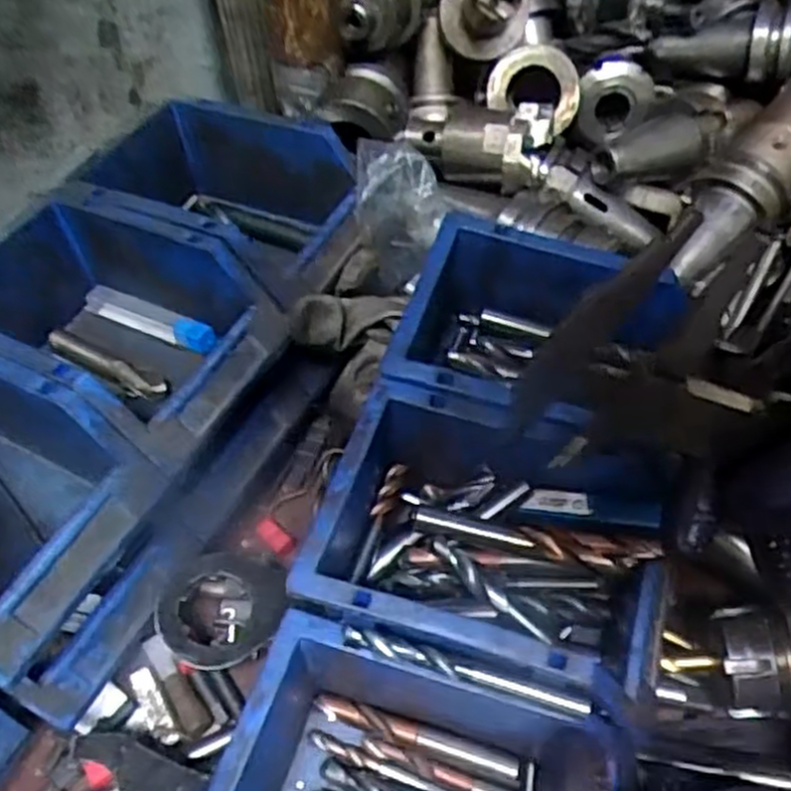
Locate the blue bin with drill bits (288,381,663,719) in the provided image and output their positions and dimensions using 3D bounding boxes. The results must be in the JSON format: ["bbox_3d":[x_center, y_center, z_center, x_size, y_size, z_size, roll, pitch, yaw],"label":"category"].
[{"bbox_3d":[0.043,0.066,0.339,0.148,0.066,0.111,13,54,10],"label":"blue bin with drill bits"}]

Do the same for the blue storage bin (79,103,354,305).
[{"bbox_3d":[-0.102,-0.115,0.470,0.150,0.071,0.104,25,57,18],"label":"blue storage bin"}]

